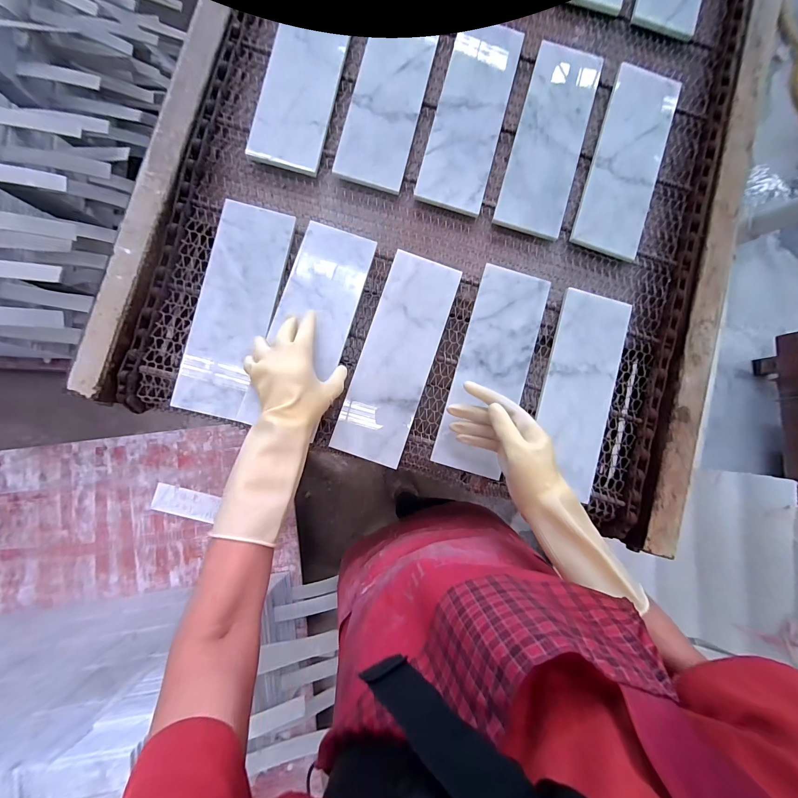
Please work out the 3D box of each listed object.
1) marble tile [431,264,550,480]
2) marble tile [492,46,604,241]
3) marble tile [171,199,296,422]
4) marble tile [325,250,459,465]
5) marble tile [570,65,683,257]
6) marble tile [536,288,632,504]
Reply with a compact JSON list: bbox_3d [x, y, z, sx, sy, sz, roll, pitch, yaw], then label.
[{"bbox_3d":[0.143,-0.044,0.515,0.104,0.018,0.309,16,84,0],"label":"marble tile"},{"bbox_3d":[0.248,-0.418,0.546,0.115,0.016,0.329,16,85,-1],"label":"marble tile"},{"bbox_3d":[-0.240,-0.132,0.499,0.109,0.019,0.311,13,84,-1],"label":"marble tile"},{"bbox_3d":[-0.002,-0.061,0.507,0.107,0.018,0.306,19,84,0],"label":"marble tile"},{"bbox_3d":[0.379,-0.395,0.557,0.110,0.018,0.333,19,84,-2],"label":"marble tile"},{"bbox_3d":[0.280,-0.012,0.518,0.114,0.013,0.294,16,86,-4],"label":"marble tile"}]

